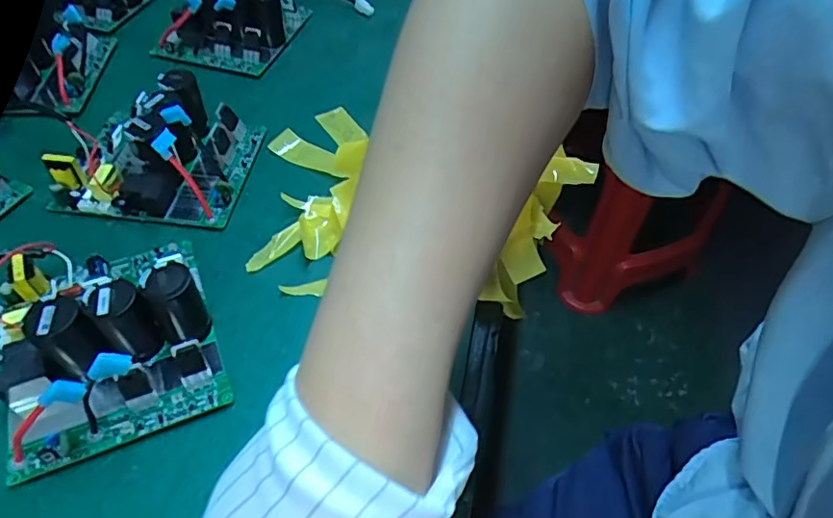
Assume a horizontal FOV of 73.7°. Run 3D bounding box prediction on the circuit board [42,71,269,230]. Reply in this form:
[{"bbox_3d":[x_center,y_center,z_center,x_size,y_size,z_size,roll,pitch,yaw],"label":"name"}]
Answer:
[{"bbox_3d":[-0.205,-0.091,0.434,0.136,0.058,0.115,5,51,2],"label":"circuit board"}]

